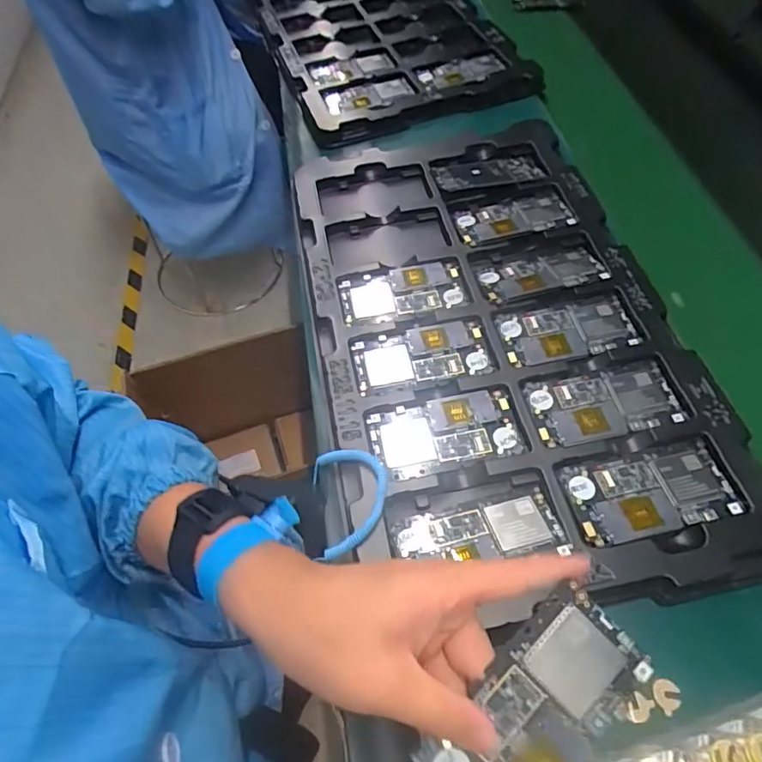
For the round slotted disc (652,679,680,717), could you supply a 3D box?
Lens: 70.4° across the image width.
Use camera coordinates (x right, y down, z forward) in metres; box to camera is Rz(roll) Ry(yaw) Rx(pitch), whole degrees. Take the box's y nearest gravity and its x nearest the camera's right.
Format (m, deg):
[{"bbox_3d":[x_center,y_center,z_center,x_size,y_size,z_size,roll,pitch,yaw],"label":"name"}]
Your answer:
[{"bbox_3d":[0.190,0.207,0.357,0.018,0.004,0.018,-2,56,2],"label":"round slotted disc"}]

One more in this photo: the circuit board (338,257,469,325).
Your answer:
[{"bbox_3d":[0.022,-0.091,0.555,0.125,0.007,0.063,-12,58,-5],"label":"circuit board"}]

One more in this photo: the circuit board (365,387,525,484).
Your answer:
[{"bbox_3d":[0.055,0.044,0.462,0.125,0.005,0.065,-12,58,-5],"label":"circuit board"}]

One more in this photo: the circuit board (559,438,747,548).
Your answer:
[{"bbox_3d":[0.208,0.086,0.419,0.123,0.009,0.065,-12,58,-5],"label":"circuit board"}]

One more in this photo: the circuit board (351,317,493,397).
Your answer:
[{"bbox_3d":[0.038,-0.023,0.508,0.125,0.007,0.066,-10,58,-4],"label":"circuit board"}]

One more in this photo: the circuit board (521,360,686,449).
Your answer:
[{"bbox_3d":[0.191,0.019,0.468,0.121,0.008,0.066,-10,58,-4],"label":"circuit board"}]

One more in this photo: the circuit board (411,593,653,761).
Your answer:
[{"bbox_3d":[0.082,0.174,0.279,0.120,0.005,0.067,-42,83,-10],"label":"circuit board"}]

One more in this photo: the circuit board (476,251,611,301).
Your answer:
[{"bbox_3d":[0.163,-0.110,0.550,0.118,0.011,0.049,-8,58,-3],"label":"circuit board"}]

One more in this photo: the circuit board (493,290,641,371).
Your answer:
[{"bbox_3d":[0.176,-0.048,0.513,0.119,0.007,0.062,-9,58,-4],"label":"circuit board"}]

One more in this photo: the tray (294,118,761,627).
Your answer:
[{"bbox_3d":[0.102,-0.067,0.526,0.314,0.023,0.536,-11,56,-4],"label":"tray"}]

